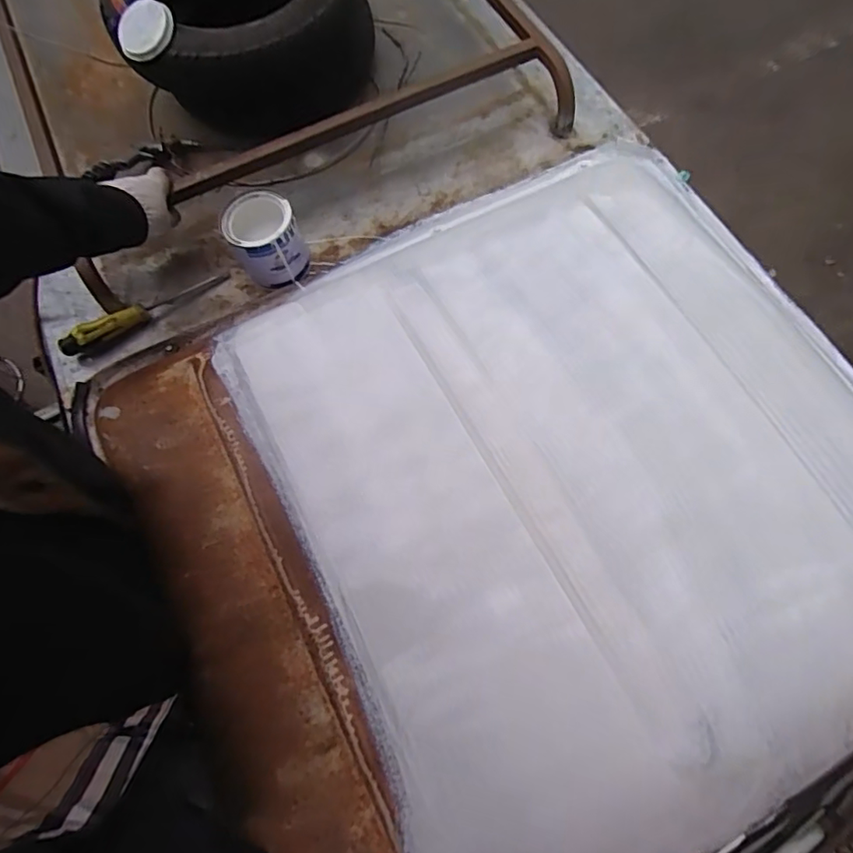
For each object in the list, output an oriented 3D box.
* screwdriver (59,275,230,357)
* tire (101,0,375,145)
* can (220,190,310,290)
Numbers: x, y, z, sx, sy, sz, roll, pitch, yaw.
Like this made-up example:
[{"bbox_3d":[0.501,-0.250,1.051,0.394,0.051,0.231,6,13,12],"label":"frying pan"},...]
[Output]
[{"bbox_3d":[-0.368,-0.151,0.700,0.218,0.037,0.026,-31,75,-9],"label":"screwdriver"},{"bbox_3d":[-0.255,-0.588,0.790,0.335,0.157,0.308,0,72,0],"label":"tire"},{"bbox_3d":[-0.208,-0.241,0.695,0.083,0.101,0.091,0,72,0],"label":"can"}]

